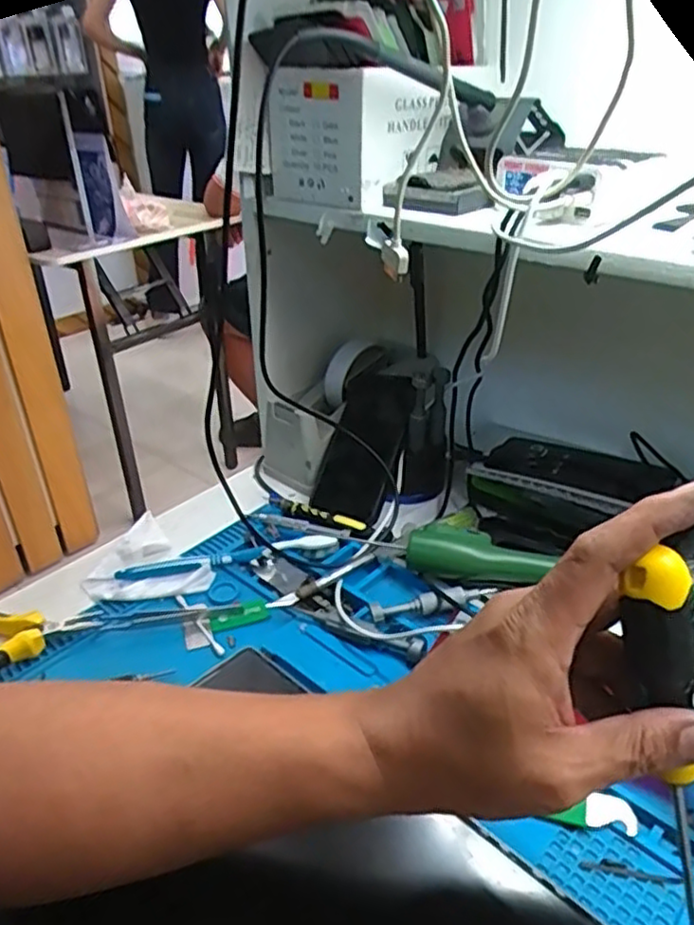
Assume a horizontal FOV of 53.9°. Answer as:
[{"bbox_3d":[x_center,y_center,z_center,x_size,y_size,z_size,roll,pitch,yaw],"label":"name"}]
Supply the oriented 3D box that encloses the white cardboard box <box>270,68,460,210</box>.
[{"bbox_3d":[0.007,-0.260,0.534,0.111,0.088,0.101,18,37,29],"label":"white cardboard box"}]

